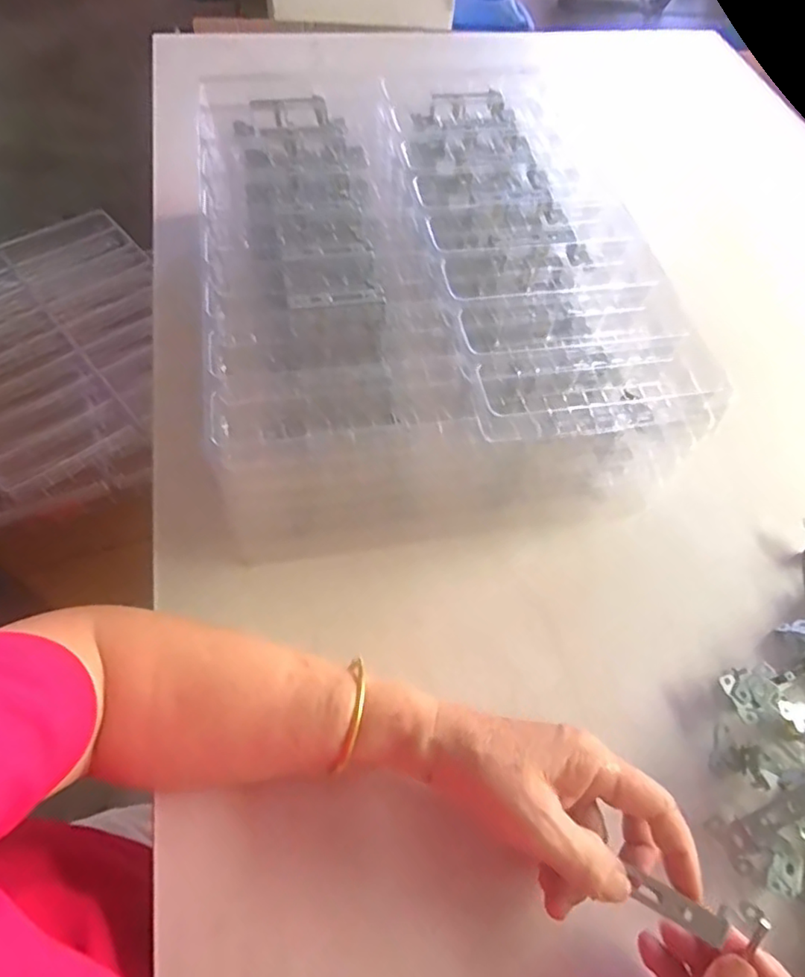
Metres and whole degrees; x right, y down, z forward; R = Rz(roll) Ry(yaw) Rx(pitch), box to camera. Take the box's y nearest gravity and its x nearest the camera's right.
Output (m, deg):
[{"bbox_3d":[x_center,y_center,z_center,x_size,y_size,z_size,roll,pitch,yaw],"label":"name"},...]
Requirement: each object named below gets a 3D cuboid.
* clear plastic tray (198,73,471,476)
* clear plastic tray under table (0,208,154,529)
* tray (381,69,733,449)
[{"bbox_3d":[-0.077,-0.209,0.468,0.182,0.030,0.444,-8,61,-9],"label":"clear plastic tray"},{"bbox_3d":[-0.484,-0.188,0.812,0.327,0.050,0.457,-28,66,-19],"label":"clear plastic tray under table"},{"bbox_3d":[0.104,-0.218,0.499,0.184,0.045,0.434,-6,61,-8],"label":"tray"}]

